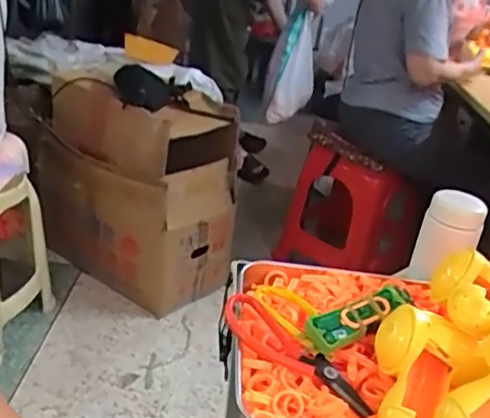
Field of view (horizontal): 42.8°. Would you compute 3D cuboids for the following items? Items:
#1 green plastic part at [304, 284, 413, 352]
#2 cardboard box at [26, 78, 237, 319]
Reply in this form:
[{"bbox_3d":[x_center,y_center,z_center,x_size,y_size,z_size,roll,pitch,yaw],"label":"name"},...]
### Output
[{"bbox_3d":[0.105,0.097,0.560,0.108,0.028,0.030,-9,29,-33],"label":"green plastic part"},{"bbox_3d":[-0.341,-0.061,1.946,0.592,0.585,0.364,21,27,27],"label":"cardboard box"}]

